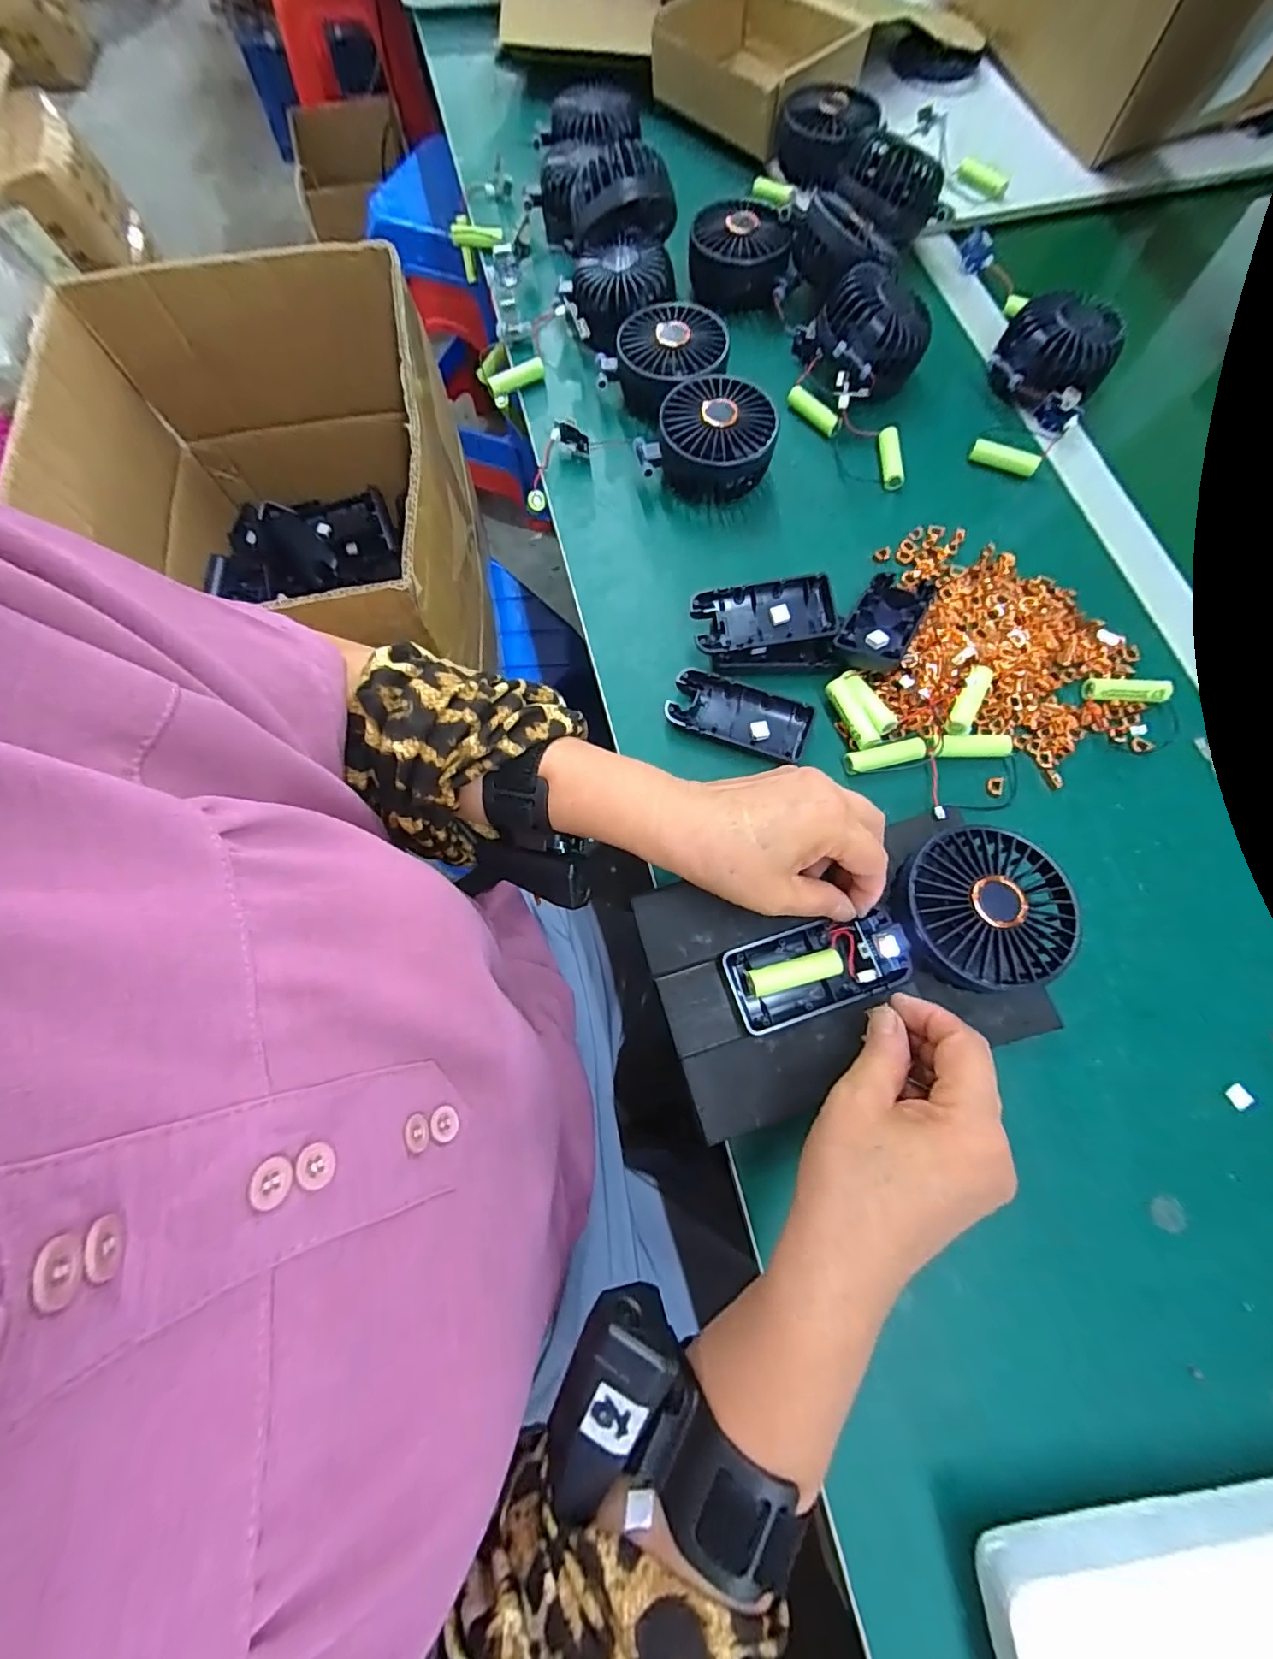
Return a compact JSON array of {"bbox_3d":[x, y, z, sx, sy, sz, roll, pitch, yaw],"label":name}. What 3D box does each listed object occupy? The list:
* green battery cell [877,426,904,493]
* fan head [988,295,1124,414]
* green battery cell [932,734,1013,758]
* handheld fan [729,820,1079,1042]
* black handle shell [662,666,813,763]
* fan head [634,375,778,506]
[{"bbox_3d":[0.199,-0.293,0.438,0.017,0.015,0.055,-4,73,1],"label":"green battery cell"},{"bbox_3d":[0.331,-0.377,0.442,0.083,0.043,0.081,-1,73,2],"label":"fan head"},{"bbox_3d":[0.218,-0.055,0.363,0.052,0.011,0.014,-3,73,1],"label":"green battery cell"},{"bbox_3d":[0.138,0.058,0.300,0.180,0.025,0.078,-22,73,5],"label":"handheld fan"},{"bbox_3d":[0.069,-0.077,0.373,0.092,0.014,0.044,18,75,8],"label":"black handle shell"},{"bbox_3d":[0.055,-0.298,0.426,0.099,0.048,0.080,14,74,6],"label":"fan head"}]

